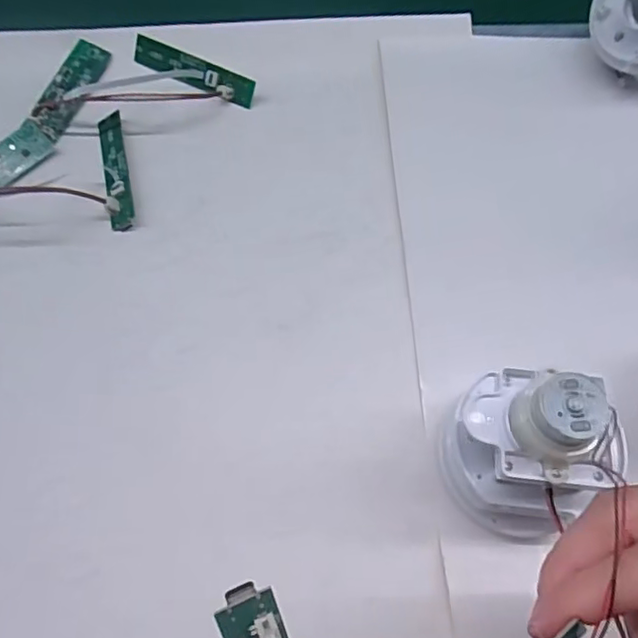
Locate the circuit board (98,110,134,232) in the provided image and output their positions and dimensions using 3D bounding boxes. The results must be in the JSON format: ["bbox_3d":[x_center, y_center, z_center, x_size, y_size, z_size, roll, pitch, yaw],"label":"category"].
[{"bbox_3d":[-0.120,-0.090,0.348,0.015,0.007,0.087,-14,66,-6],"label":"circuit board"}]

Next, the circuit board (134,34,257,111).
[{"bbox_3d":[-0.081,-0.159,0.377,0.088,0.008,0.017,26,106,13],"label":"circuit board"}]

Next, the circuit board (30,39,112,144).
[{"bbox_3d":[-0.157,-0.146,0.371,0.022,0.004,0.074,24,66,-13],"label":"circuit board"}]

